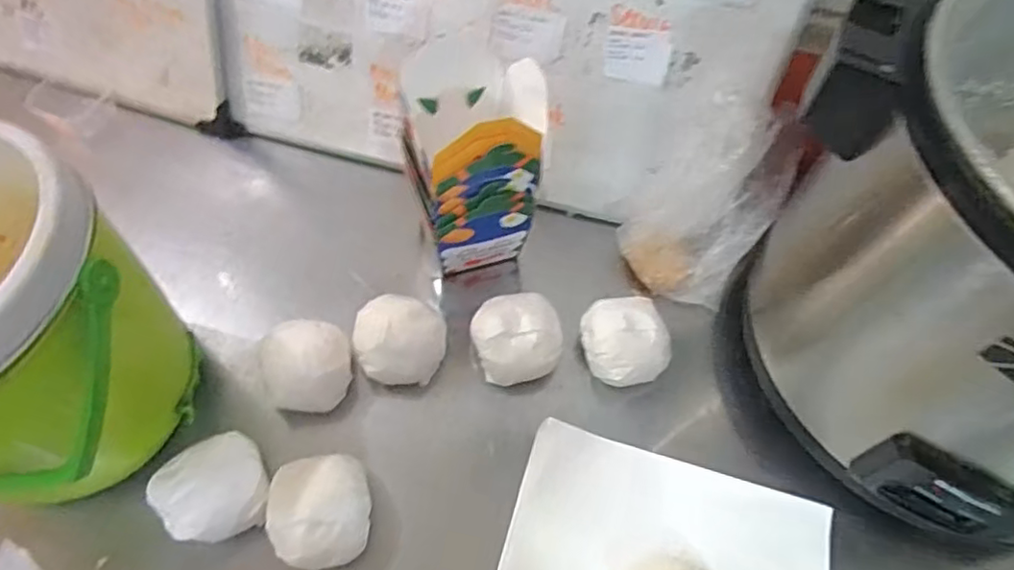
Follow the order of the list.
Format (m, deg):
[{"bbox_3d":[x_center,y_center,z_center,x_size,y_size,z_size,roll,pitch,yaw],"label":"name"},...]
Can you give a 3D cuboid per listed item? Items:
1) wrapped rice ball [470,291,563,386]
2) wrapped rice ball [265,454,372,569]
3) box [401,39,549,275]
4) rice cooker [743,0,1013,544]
[{"bbox_3d":[0.009,0.052,0.614,0.081,0.070,0.086,2,59,-3],"label":"wrapped rice ball"},{"bbox_3d":[-0.152,0.187,0.511,0.076,0.073,0.082,2,59,-3],"label":"wrapped rice ball"},{"bbox_3d":[-0.036,-0.115,0.597,0.114,0.194,0.118,-14,61,-12],"label":"box"},{"bbox_3d":[0.408,-0.012,0.485,0.329,0.313,0.319,-15,61,-13],"label":"rice cooker"}]

